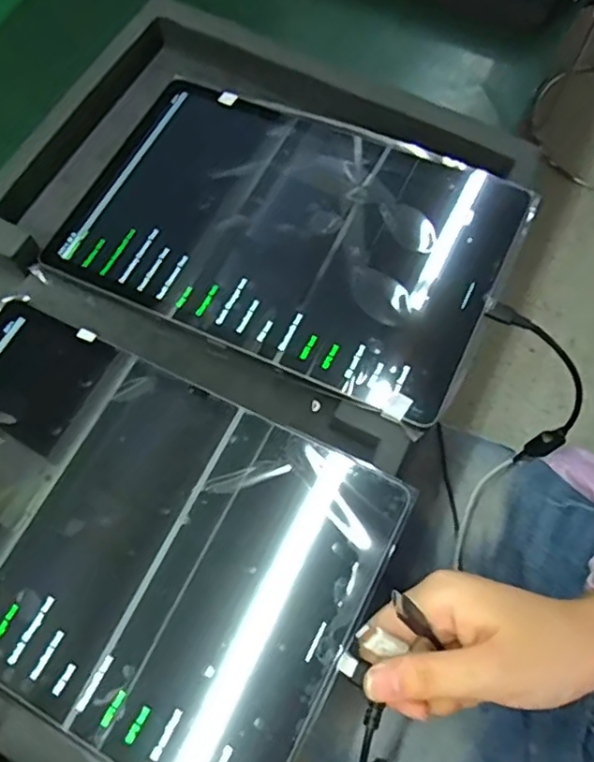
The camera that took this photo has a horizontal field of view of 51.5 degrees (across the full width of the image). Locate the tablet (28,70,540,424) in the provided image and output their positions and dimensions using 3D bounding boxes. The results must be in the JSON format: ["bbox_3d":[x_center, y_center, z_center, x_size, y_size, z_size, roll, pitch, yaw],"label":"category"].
[{"bbox_3d":[-0.009,-0.095,0.365,0.257,0.010,0.165,25,71,10],"label":"tablet"}]

